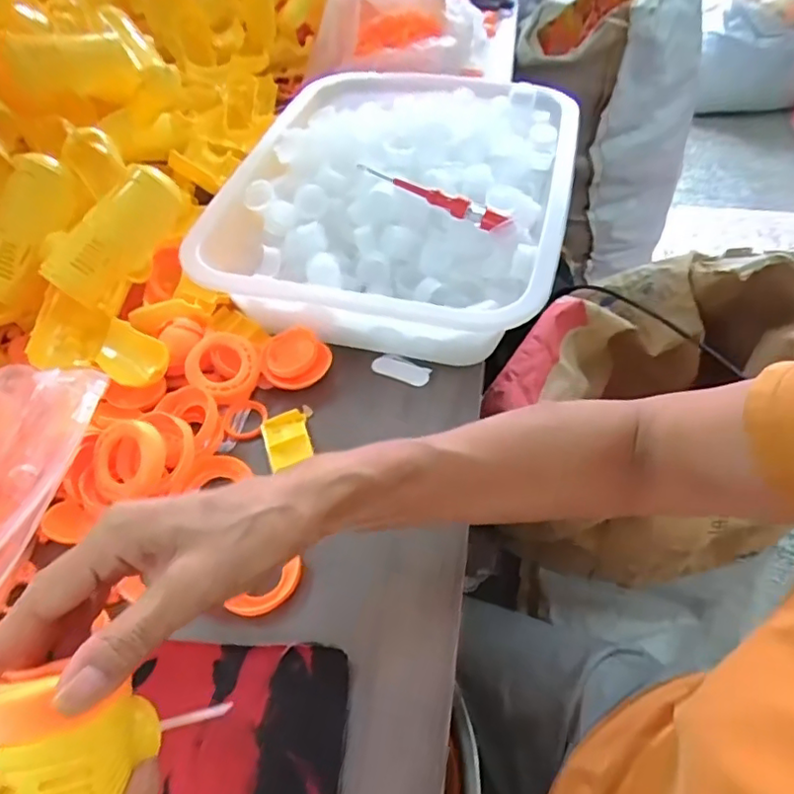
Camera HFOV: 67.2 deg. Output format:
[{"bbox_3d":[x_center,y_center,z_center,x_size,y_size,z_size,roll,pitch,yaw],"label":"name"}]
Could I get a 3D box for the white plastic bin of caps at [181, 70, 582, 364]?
[{"bbox_3d":[0.002,-0.186,0.568,0.292,0.096,0.363,13,52,12],"label":"white plastic bin of caps"}]

